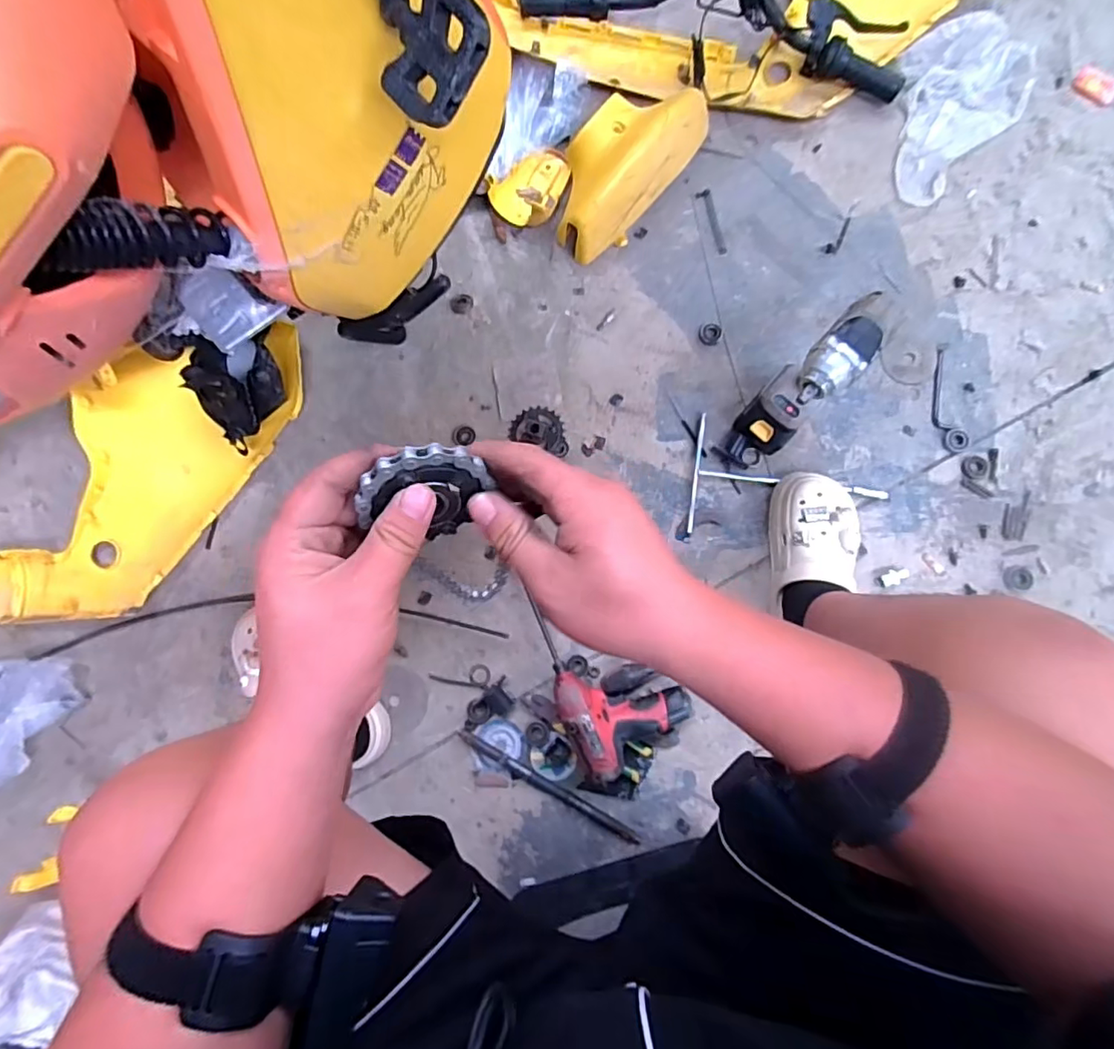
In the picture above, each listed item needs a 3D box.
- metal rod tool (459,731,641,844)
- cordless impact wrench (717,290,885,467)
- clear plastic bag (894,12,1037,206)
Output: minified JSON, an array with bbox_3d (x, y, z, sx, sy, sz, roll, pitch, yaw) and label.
[{"bbox_3d":[-0.012,0.377,0.808,0.293,0.012,0.017,30,84,6],"label":"metal rod tool"},{"bbox_3d":[0.321,-0.168,0.754,0.075,0.277,0.170,43,86,7],"label":"cordless impact wrench"},{"bbox_3d":[0.630,-0.684,0.914,0.202,0.044,0.309,43,86,7],"label":"clear plastic bag"}]

